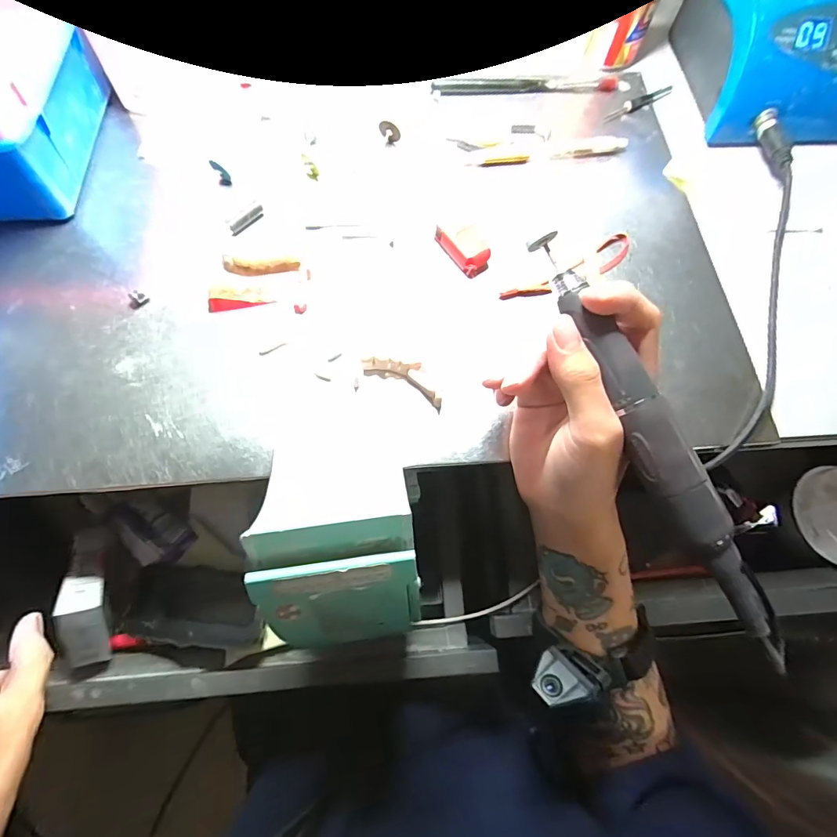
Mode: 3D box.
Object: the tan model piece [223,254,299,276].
[{"bbox_3d":[-0.112,-0.109,0.314,0.054,0.006,0.014,2,70,-2],"label":"tan model piece"}]

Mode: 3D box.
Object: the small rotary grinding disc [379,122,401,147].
[{"bbox_3d":[-0.023,-0.234,0.361,0.017,0.017,0.006,11,70,1],"label":"small rotary grinding disc"}]

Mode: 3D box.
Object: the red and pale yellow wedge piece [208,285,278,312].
[{"bbox_3d":[-0.121,-0.083,0.298,0.044,0.007,0.016,-9,70,-6],"label":"red and pale yellow wedge piece"}]

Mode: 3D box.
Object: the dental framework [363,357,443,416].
[{"bbox_3d":[-0.007,-0.028,0.286,0.057,0.011,0.022,25,71,6],"label":"dental framework"}]

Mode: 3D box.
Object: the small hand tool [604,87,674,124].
[{"bbox_3d":[0.201,-0.288,0.399,0.077,0.006,0.010,-29,74,-12],"label":"small hand tool"}]

